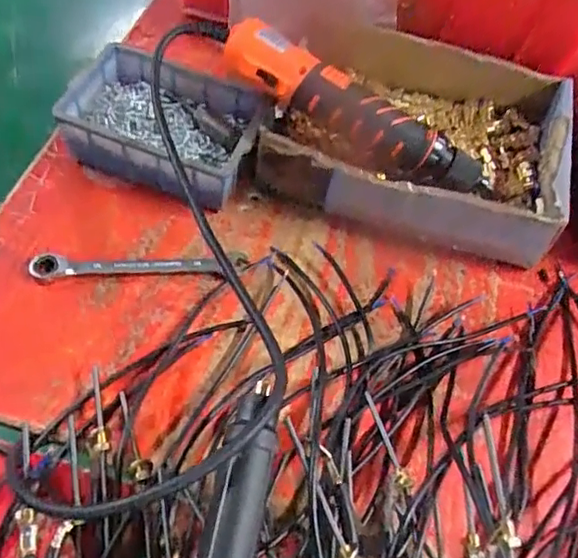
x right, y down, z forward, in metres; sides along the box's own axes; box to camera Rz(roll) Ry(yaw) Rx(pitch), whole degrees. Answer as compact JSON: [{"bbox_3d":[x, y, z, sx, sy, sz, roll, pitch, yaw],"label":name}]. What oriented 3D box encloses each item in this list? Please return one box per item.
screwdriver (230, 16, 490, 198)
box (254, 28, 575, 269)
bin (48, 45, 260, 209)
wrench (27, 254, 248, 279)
[{"bbox_3d":[0.054,-0.128,0.460,0.228,0.050,0.035,27,55,-15],"label":"screwdriver"},{"bbox_3d":[0.110,-0.121,0.498,0.238,0.065,0.184,14,57,2],"label":"box"},{"bbox_3d":[-0.099,-0.122,0.477,0.152,0.057,0.111,22,57,7],"label":"bin"},{"bbox_3d":[-0.110,-0.011,0.429,0.152,0.014,0.017,-2,58,-9],"label":"wrench"}]

